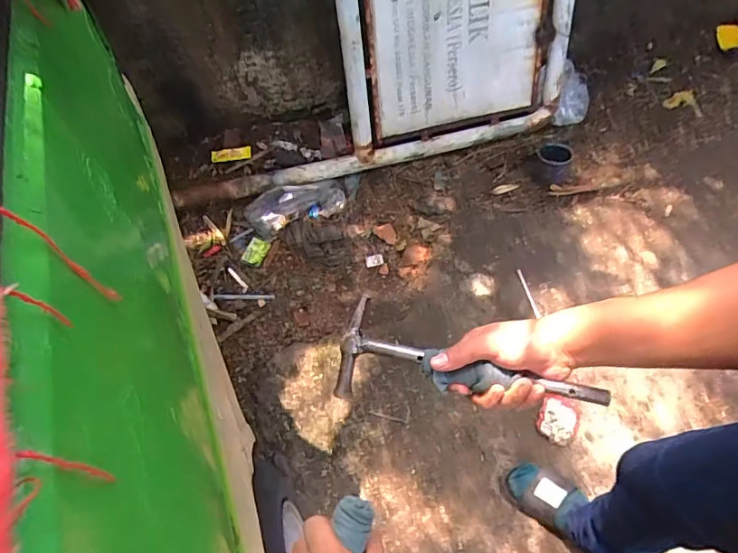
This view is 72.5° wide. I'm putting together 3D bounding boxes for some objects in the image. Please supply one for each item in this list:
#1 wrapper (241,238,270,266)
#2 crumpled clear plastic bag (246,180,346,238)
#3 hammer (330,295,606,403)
[{"bbox_3d":[-0.338,-0.073,1.503,0.064,0.008,0.087,20,72,3],"label":"wrapper"},{"bbox_3d":[-0.224,-0.222,1.533,0.295,0.107,0.086,-15,55,-8],"label":"crumpled clear plastic bag"},{"bbox_3d":[0.096,0.074,0.482,0.246,0.030,0.091,1,86,11],"label":"hammer"}]

